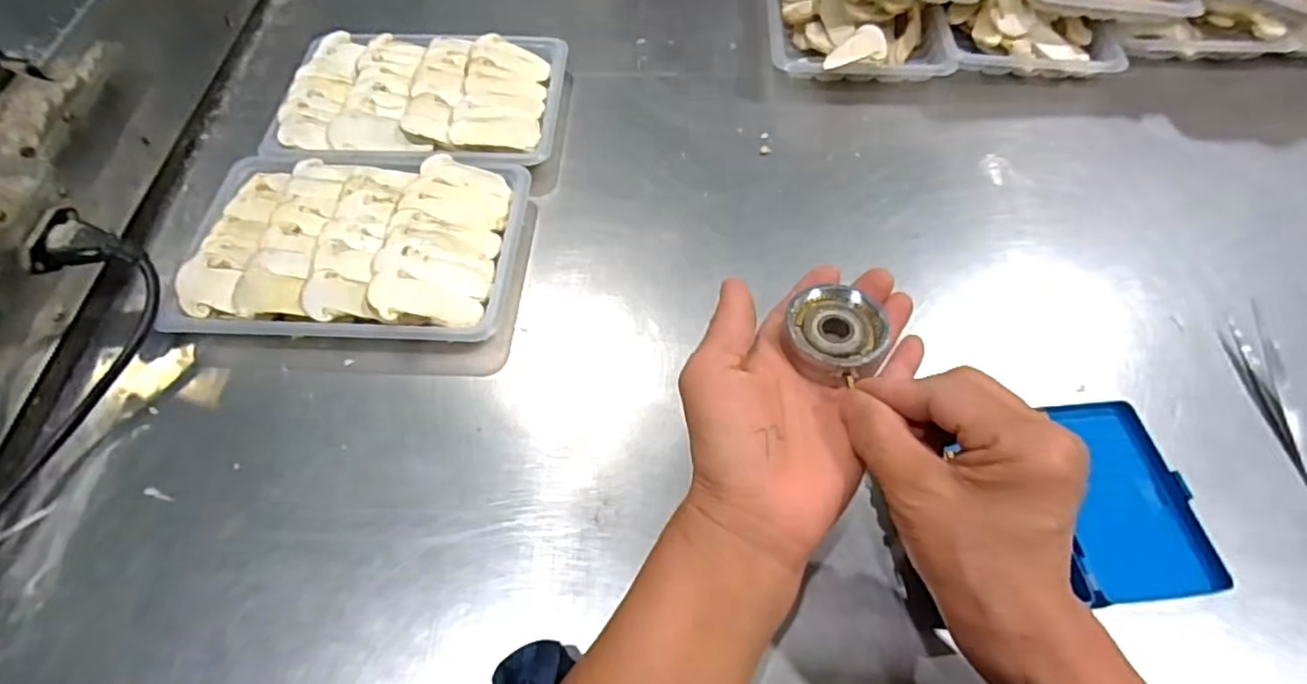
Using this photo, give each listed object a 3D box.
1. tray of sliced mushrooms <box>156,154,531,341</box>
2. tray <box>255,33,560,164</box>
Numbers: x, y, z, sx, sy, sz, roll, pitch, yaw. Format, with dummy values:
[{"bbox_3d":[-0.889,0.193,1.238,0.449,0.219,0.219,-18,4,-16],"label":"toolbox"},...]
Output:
[{"bbox_3d":[-0.192,-0.066,0.432,0.204,0.034,0.139,1,58,2],"label":"tray of sliced mushrooms"},{"bbox_3d":[-0.175,-0.185,0.504,0.203,0.024,0.147,2,58,3],"label":"tray"}]

